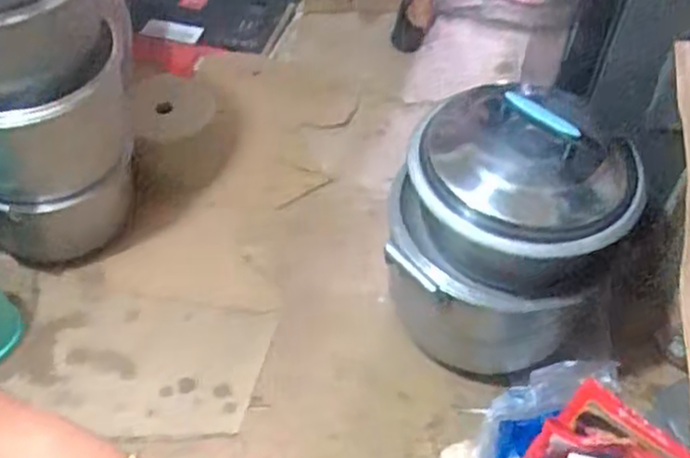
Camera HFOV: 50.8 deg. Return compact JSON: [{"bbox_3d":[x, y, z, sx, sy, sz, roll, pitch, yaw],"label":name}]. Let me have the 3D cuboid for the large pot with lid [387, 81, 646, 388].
[{"bbox_3d":[0.267,-0.007,1.285,0.376,0.422,0.379,3,51,2],"label":"large pot with lid"}]

